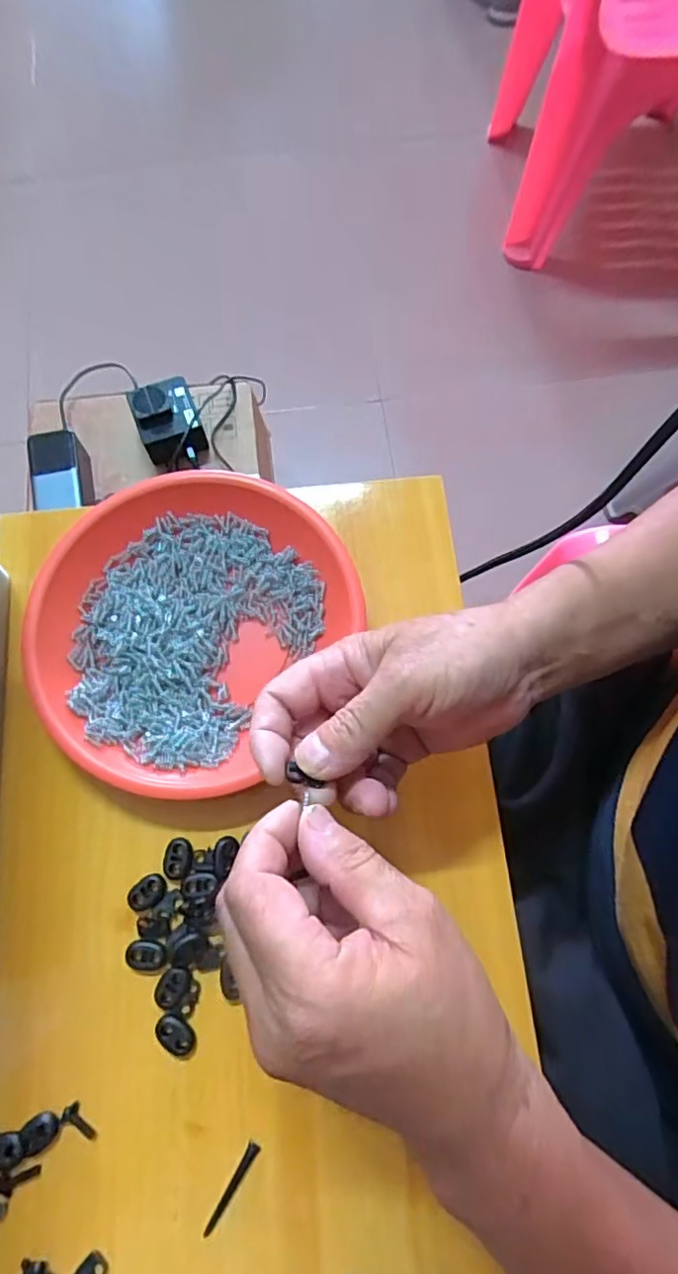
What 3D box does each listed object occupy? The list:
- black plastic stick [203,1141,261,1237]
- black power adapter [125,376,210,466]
[{"bbox_3d":[-0.054,0.272,0.290,0.006,0.004,0.043,33,76,9],"label":"black plastic stick"},{"bbox_3d":[-0.198,-0.256,0.689,0.075,0.048,0.085,-20,74,-5],"label":"black power adapter"}]

